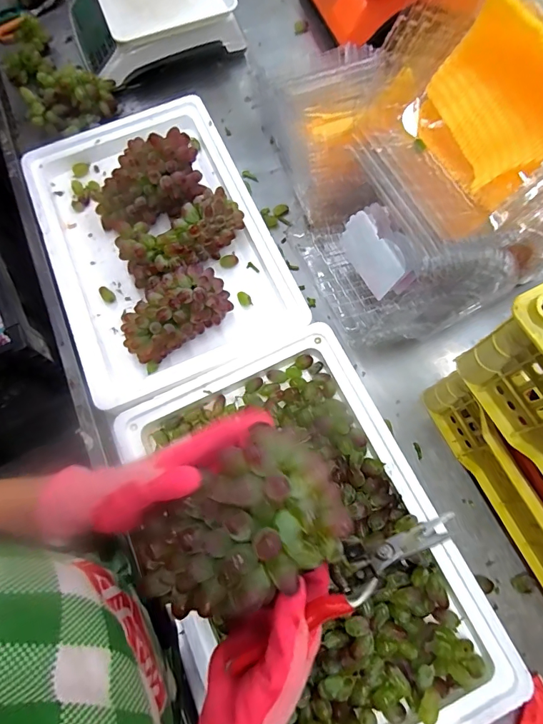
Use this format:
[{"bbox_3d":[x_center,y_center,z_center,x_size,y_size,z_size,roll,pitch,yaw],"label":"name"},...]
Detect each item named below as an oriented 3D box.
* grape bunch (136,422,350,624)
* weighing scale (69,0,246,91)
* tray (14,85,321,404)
[{"bbox_3d":[-0.022,0.107,0.253,0.134,0.057,0.085,-31,73,-9],"label":"grape bunch"},{"bbox_3d":[-0.227,-0.645,0.724,0.269,0.090,0.277,-24,72,-7],"label":"weighing scale"},{"bbox_3d":[-0.169,-0.185,0.575,0.307,0.102,0.448,-23,72,-6],"label":"tray"}]

